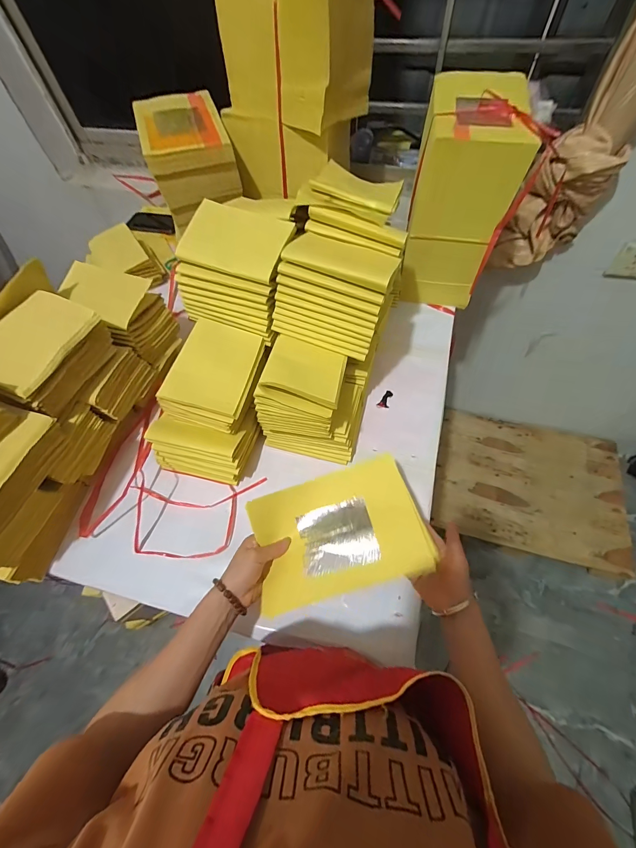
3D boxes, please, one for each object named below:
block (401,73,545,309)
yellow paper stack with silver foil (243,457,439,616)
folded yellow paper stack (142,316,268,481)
[{"bbox_3d":[0.288,-0.442,0.699,0.168,0.343,0.220,11,62,10],"label":"block"},{"bbox_3d":[0.026,0.149,0.467,0.224,0.028,0.156,-17,65,1],"label":"yellow paper stack with silver foil"},{"bbox_3d":[-0.185,-0.040,0.588,0.158,0.159,0.222,14,63,12],"label":"folded yellow paper stack"}]

